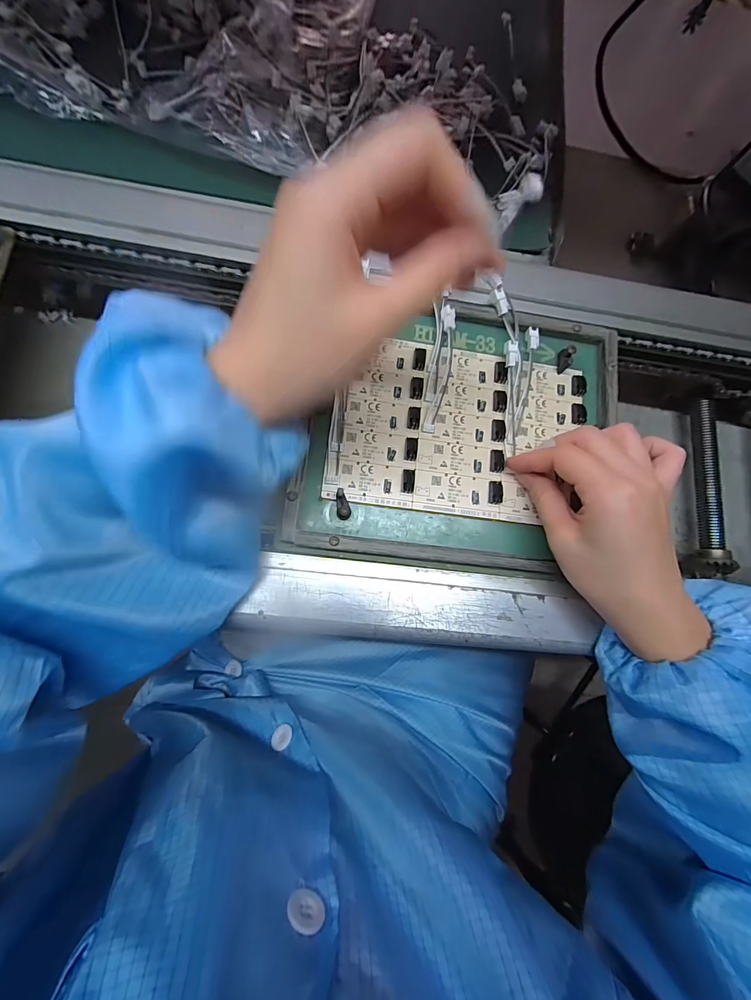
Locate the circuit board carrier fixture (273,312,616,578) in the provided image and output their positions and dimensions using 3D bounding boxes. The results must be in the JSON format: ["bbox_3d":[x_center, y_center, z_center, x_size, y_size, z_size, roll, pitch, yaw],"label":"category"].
[{"bbox_3d":[0.063,-0.049,0.283,0.230,0.019,0.193,7,83,-7],"label":"circuit board carrier fixture"}]

